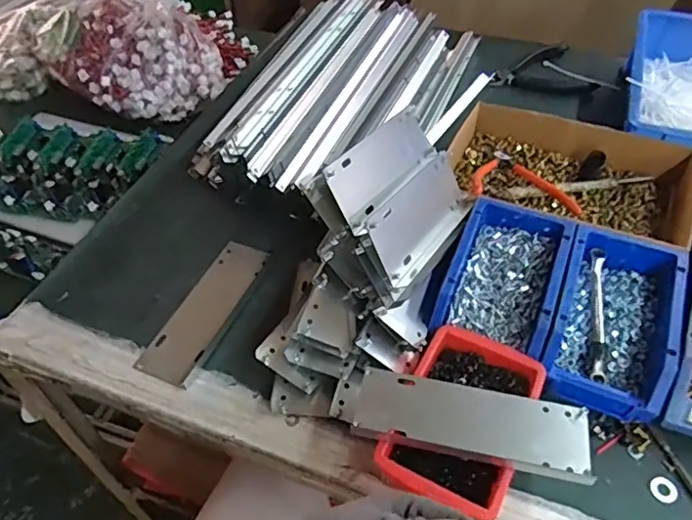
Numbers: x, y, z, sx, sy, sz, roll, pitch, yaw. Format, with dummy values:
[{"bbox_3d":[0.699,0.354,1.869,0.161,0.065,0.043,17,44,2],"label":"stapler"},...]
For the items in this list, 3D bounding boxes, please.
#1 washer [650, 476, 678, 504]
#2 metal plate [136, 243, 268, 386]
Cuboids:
[{"bbox_3d":[0.263,0.190,0.462,0.019,0.004,0.022,-32,53,-8],"label":"washer"},{"bbox_3d":[-0.145,0.050,0.589,0.061,0.014,0.176,17,55,17],"label":"metal plate"}]

